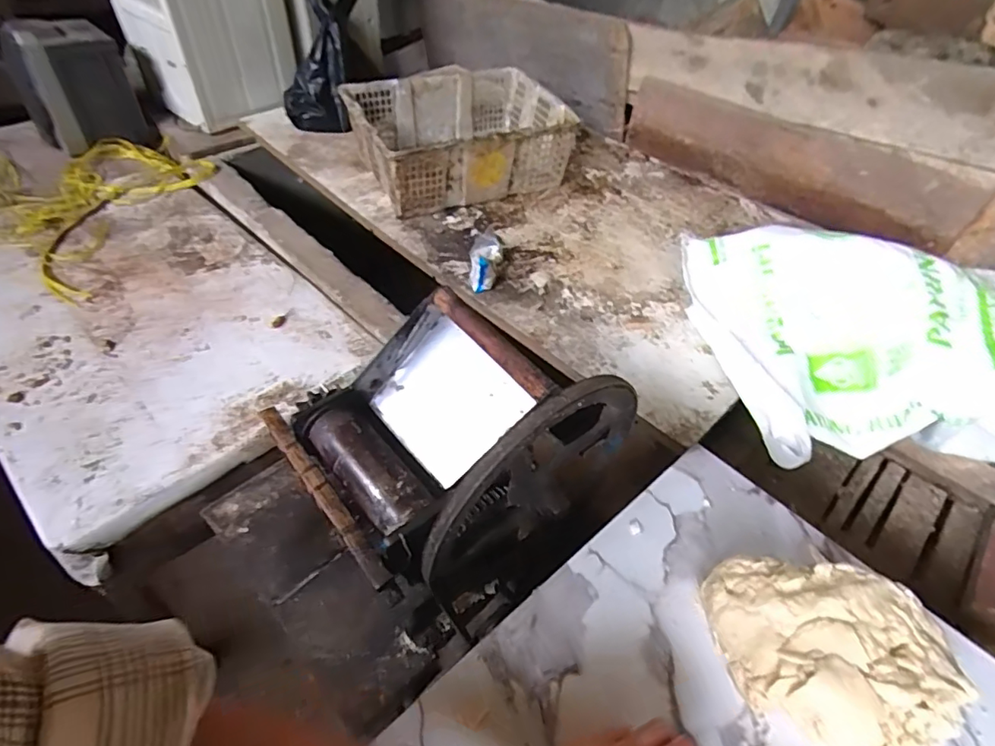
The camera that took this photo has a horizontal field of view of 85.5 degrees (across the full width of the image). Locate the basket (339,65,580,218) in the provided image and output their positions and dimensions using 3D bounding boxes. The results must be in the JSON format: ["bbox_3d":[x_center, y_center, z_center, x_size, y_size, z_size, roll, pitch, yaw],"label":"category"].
[{"bbox_3d":[-0.096,-0.567,1.309,0.473,0.171,0.361,-19,52,-21],"label":"basket"}]

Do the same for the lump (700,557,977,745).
[{"bbox_3d":[0.244,0.204,0.392,0.180,0.072,0.114,24,49,19],"label":"lump"}]

